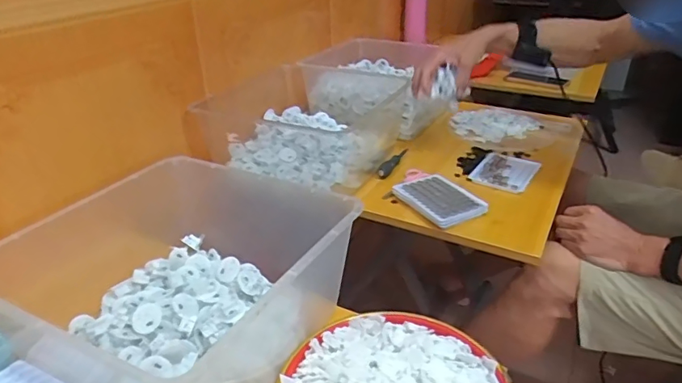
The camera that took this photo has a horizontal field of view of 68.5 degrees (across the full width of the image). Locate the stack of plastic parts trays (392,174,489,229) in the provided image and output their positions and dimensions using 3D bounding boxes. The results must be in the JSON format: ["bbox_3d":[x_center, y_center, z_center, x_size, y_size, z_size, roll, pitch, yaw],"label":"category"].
[{"bbox_3d":[0.160,0.012,0.826,0.098,0.025,0.150,-18,34,-29],"label":"stack of plastic parts trays"}]

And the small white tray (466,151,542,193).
[{"bbox_3d":[0.306,-0.043,0.928,0.102,0.011,0.147,17,34,27],"label":"small white tray"}]

